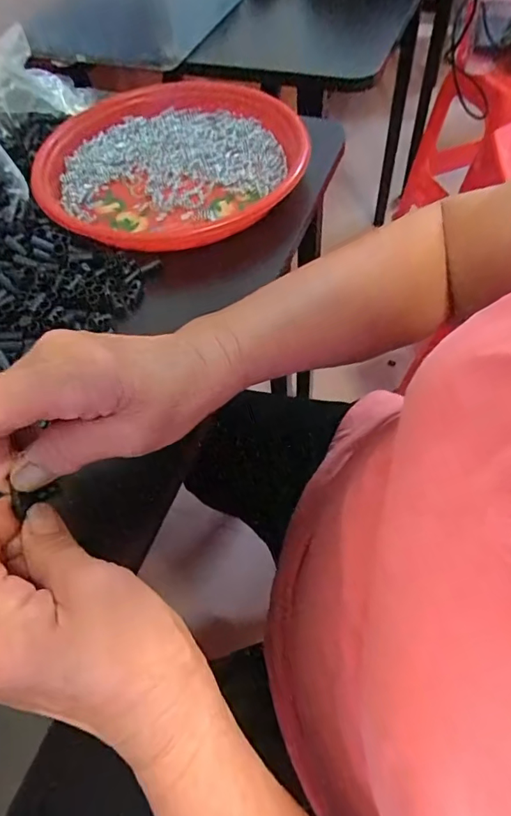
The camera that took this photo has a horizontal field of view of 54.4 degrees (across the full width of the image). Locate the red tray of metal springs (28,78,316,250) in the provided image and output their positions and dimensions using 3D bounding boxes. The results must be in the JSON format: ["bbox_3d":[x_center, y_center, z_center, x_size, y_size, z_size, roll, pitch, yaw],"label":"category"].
[{"bbox_3d":[-0.071,-0.229,0.451,0.227,0.026,0.241,12,59,11],"label":"red tray of metal springs"}]

